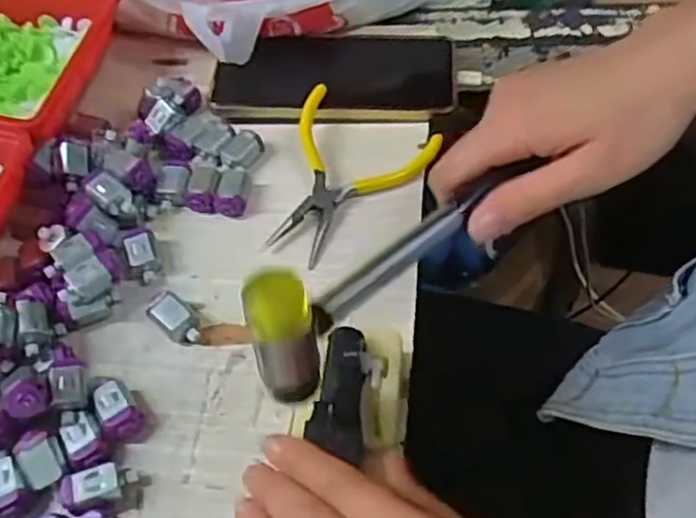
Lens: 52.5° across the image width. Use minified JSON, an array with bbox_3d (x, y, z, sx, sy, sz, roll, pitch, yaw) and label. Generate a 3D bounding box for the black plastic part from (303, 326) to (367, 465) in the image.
[{"bbox_3d":[-0.003,0.058,0.319,0.026,0.007,0.057,18,61,-23],"label":"black plastic part"}]

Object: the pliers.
[{"bbox_3d":[-0.010,-0.051,0.434,0.092,0.014,0.115,24,60,20],"label":"pliers"}]

